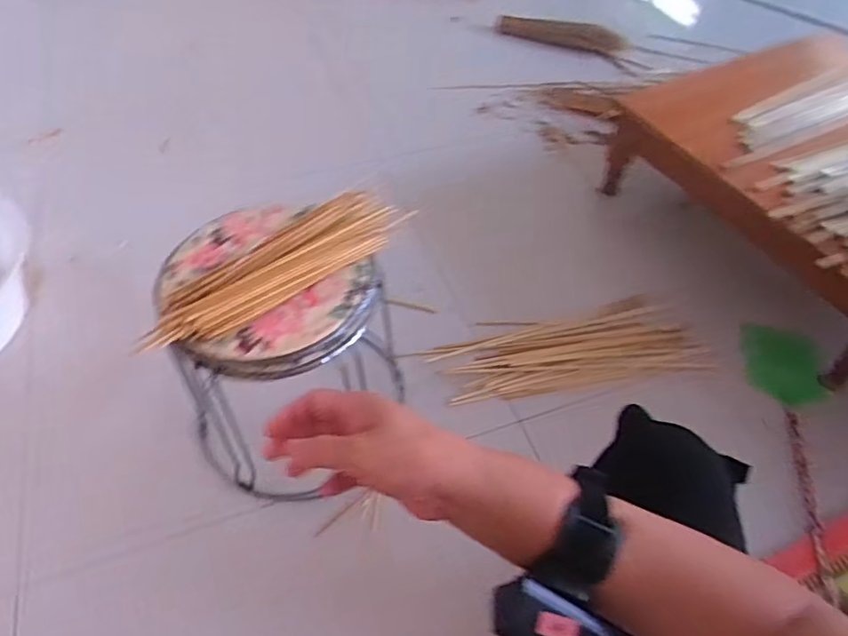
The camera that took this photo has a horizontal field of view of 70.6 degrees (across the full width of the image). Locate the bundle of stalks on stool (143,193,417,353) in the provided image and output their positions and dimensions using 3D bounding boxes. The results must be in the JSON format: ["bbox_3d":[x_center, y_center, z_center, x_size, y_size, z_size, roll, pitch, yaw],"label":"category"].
[{"bbox_3d":[-0.196,-0.071,0.794,0.370,0.040,0.125,-35,59,-25],"label":"bundle of stalks on stool"}]

